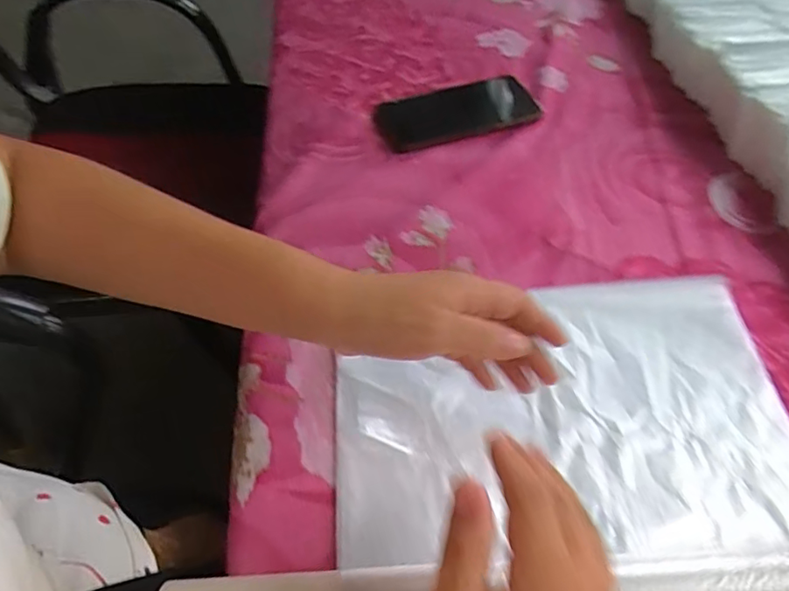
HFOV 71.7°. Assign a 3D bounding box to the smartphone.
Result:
[{"bbox_3d":[0.066,-0.193,0.578,0.167,0.012,0.081,-17,56,-11],"label":"smartphone"}]

